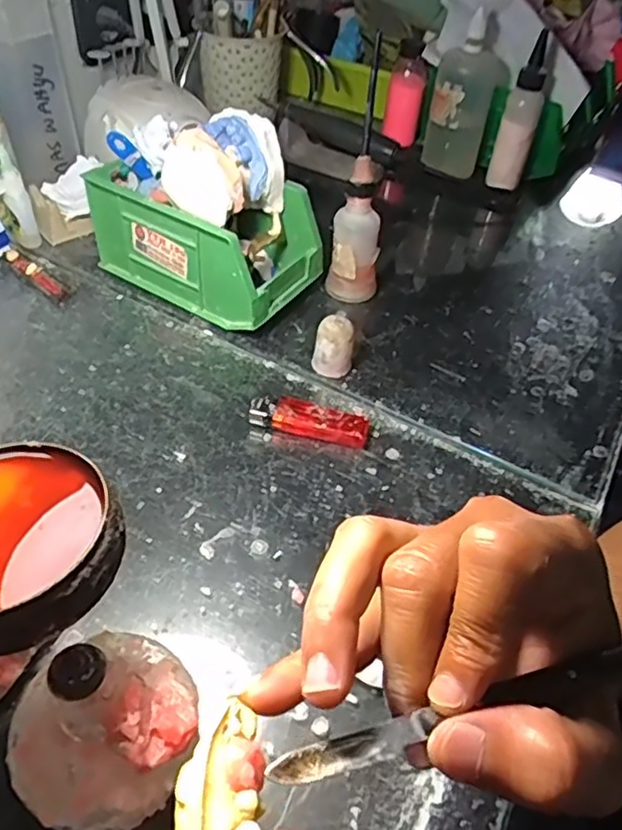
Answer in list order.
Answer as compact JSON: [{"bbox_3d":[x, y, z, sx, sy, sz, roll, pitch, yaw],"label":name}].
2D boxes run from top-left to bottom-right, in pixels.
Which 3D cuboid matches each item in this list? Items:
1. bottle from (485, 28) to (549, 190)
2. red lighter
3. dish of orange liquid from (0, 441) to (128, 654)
[{"bbox_3d":[0.222,-0.313,0.669,0.035,0.152,0.037,14,47,7],"label":"bottle"},{"bbox_3d":[-0.001,0.003,0.441,0.081,0.015,0.023,13,47,6],"label":"red lighter"},{"bbox_3d":[-0.103,0.043,0.217,0.071,0.016,0.072,3,47,-3],"label":"dish of orange liquid"}]

